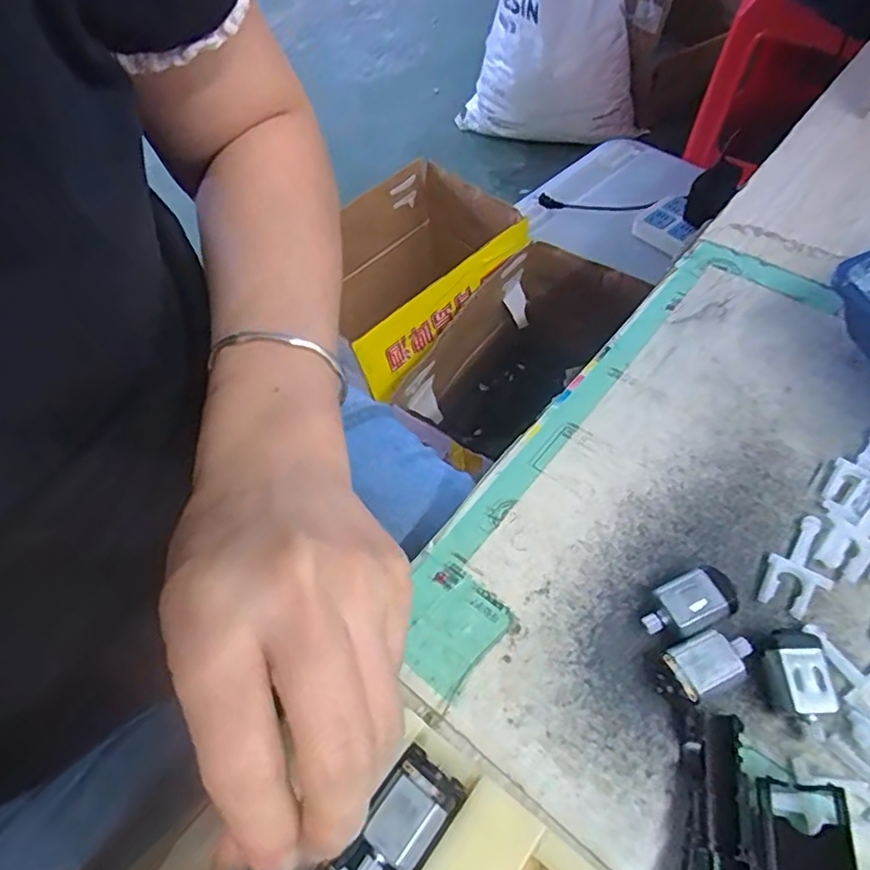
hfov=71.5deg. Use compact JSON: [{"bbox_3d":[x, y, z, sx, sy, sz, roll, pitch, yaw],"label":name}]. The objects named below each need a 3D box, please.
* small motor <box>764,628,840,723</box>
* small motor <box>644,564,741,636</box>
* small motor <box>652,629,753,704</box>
[{"bbox_3d":[0.120,0.080,0.202,0.017,0.016,0.026,-1,57,7],"label":"small motor"},{"bbox_3d":[0.091,0.062,0.219,0.031,0.016,0.018,-22,57,-7],"label":"small motor"},{"bbox_3d":[0.092,0.079,0.208,0.033,0.015,0.017,-28,58,-11],"label":"small motor"}]

